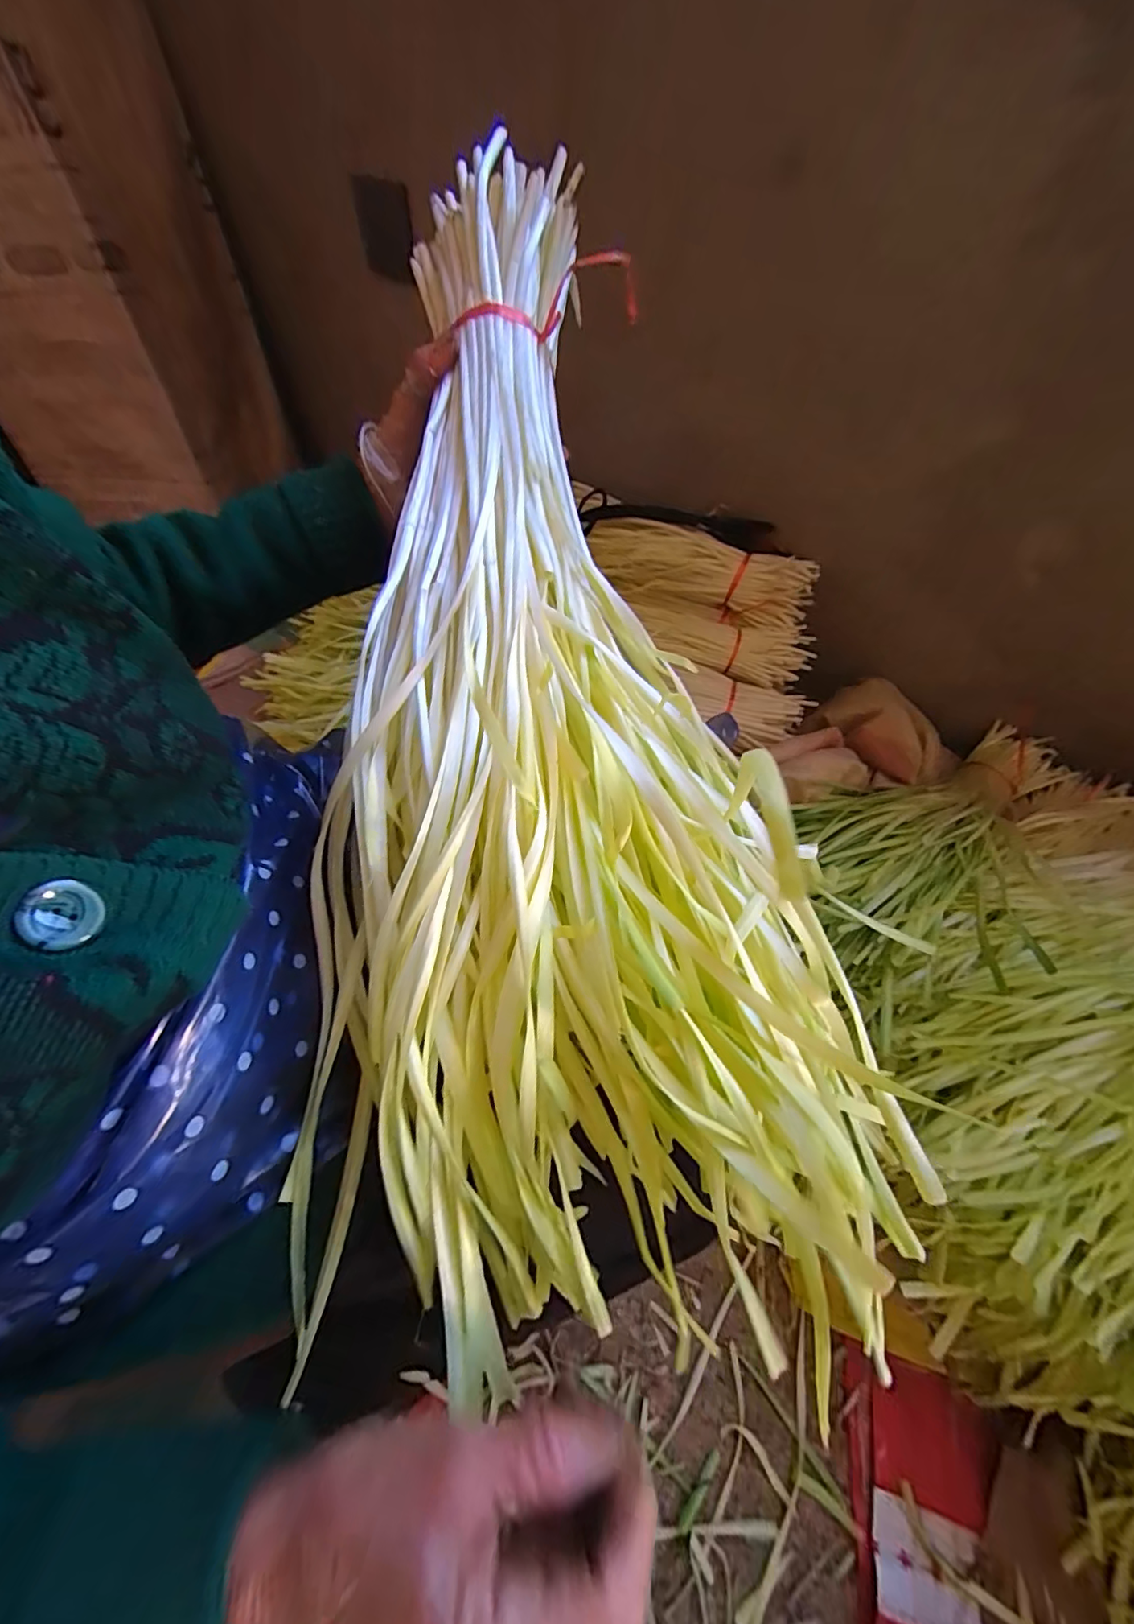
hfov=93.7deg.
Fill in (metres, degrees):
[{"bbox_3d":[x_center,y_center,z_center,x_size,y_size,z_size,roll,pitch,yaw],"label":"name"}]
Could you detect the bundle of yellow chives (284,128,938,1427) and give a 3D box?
[{"bbox_3d":[-0.034,-0.075,0.278,0.248,0.120,0.592,-7,78,-7],"label":"bundle of yellow chives"}]

